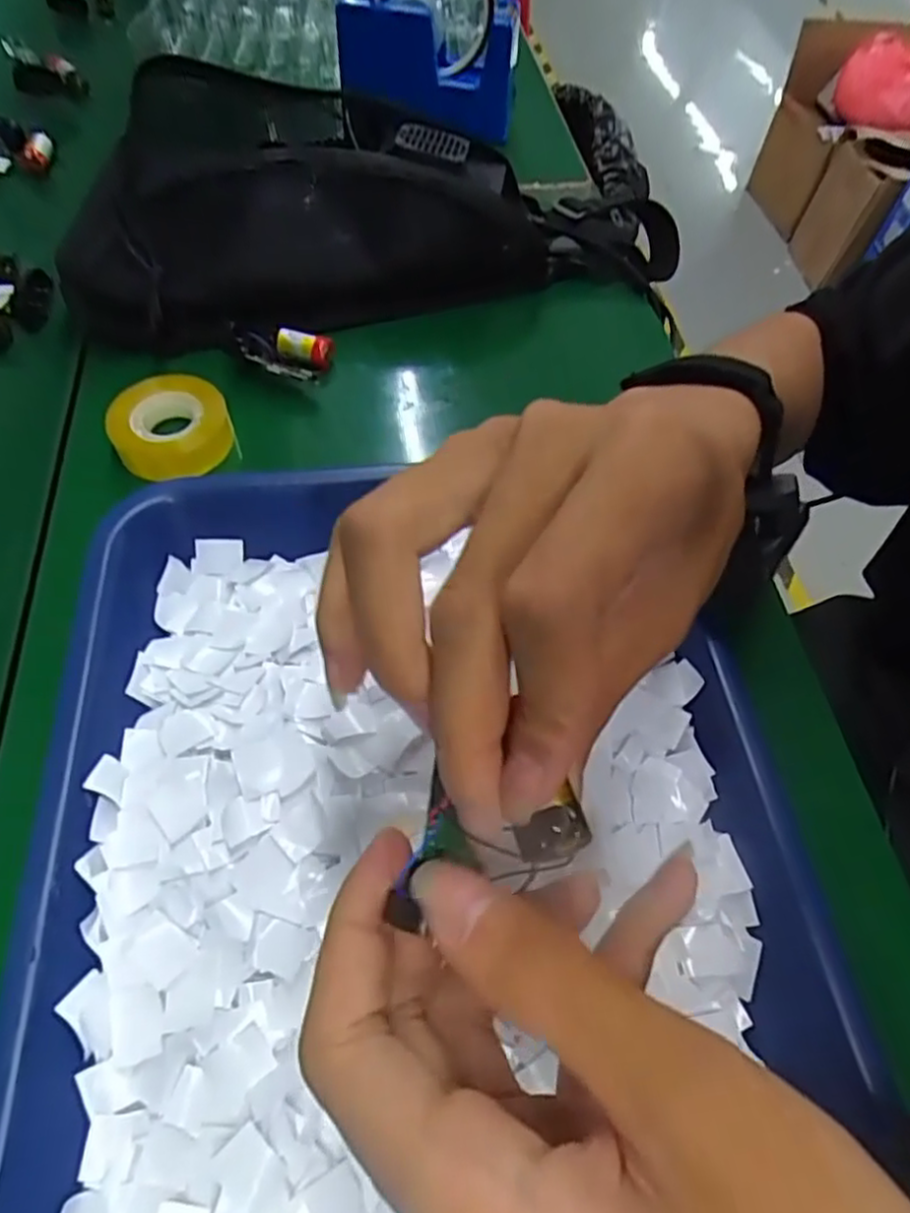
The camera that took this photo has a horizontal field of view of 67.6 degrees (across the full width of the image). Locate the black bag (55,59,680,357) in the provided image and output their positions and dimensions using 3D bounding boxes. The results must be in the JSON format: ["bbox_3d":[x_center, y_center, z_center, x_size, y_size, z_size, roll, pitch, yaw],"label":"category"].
[{"bbox_3d":[-0.032,-0.252,0.416,0.391,0.104,0.120,-19,63,-18],"label":"black bag"}]

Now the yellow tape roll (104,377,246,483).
[{"bbox_3d":[-0.144,-0.091,0.349,0.056,0.022,0.059,-16,60,-15],"label":"yellow tape roll"}]

